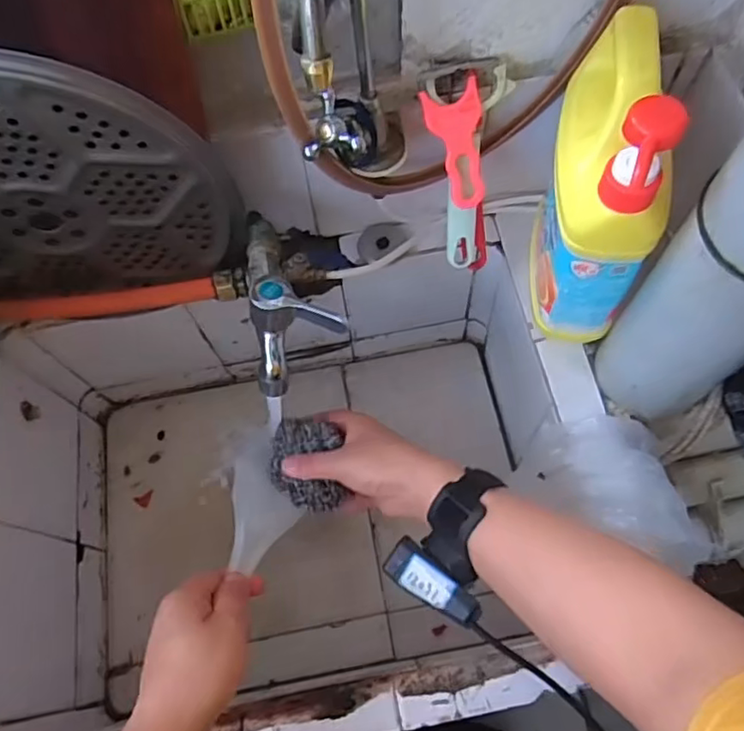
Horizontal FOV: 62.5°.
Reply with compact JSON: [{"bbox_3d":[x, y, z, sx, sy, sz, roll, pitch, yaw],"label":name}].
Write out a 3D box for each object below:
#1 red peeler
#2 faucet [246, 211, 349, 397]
[{"bbox_3d":[0.071,-0.140,0.487,0.040,0.153,0.024,-18,42,-5],"label":"red peeler"},{"bbox_3d":[-0.070,-0.063,0.440,0.065,0.070,0.143,-19,67,-5],"label":"faucet"}]

